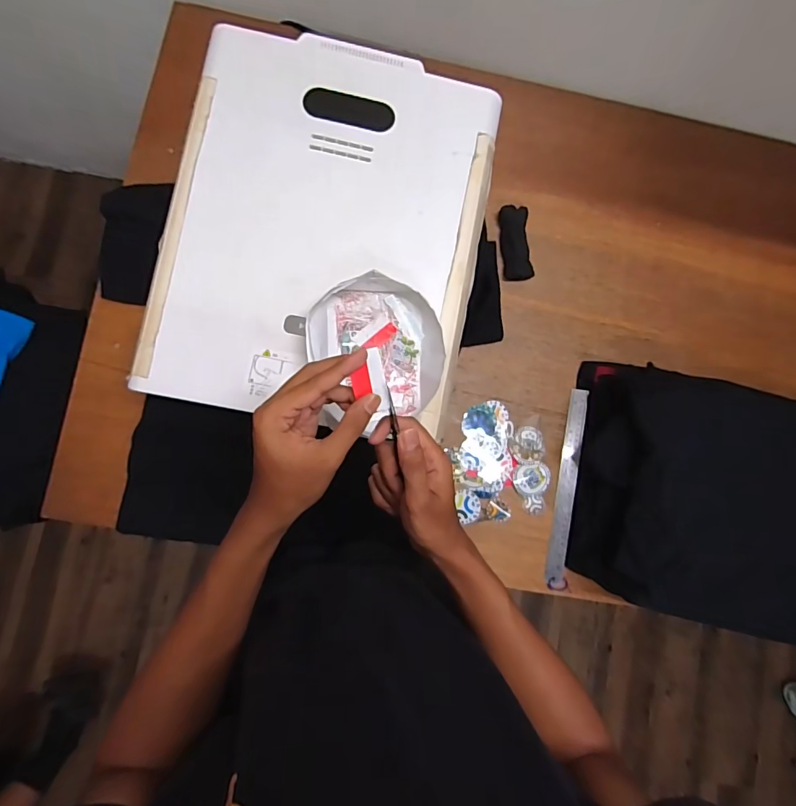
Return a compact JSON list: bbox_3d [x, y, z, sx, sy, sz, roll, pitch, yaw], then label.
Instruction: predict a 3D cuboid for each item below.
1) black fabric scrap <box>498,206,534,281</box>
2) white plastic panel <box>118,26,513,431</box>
[{"bbox_3d":[0.204,-0.273,0.769,0.048,0.018,0.125,-6,86,-7],"label":"black fabric scrap"},{"bbox_3d":[-0.092,-0.230,0.587,0.397,0.033,0.495,11,84,-6],"label":"white plastic panel"}]

